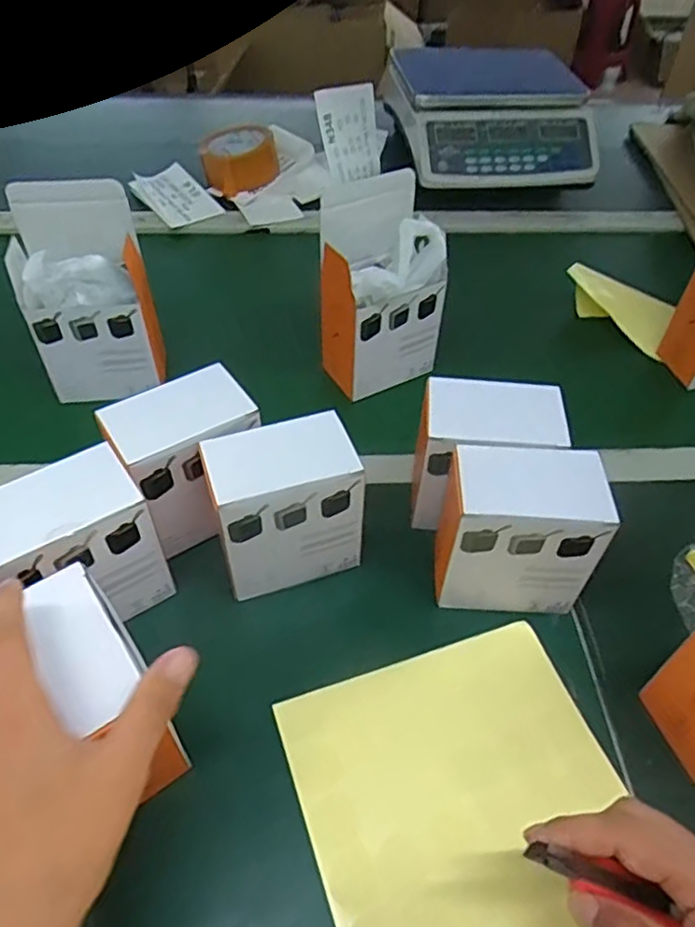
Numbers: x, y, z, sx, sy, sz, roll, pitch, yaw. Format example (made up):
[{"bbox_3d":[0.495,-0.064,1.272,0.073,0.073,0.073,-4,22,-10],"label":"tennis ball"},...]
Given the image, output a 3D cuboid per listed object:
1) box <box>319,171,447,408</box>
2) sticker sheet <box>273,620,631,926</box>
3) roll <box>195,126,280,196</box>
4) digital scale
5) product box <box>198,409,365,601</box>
[{"bbox_3d":[0.031,-0.152,0.602,0.100,0.163,0.072,-26,55,-24],"label":"box"},{"bbox_3d":[0.084,0.226,0.361,0.184,0.031,0.264,-13,51,-14],"label":"sticker sheet"},{"bbox_3d":[-0.146,-0.409,0.888,0.105,0.058,0.102,-5,49,-7],"label":"roll"},{"bbox_3d":[0.203,-0.504,0.928,0.259,0.100,0.251,-6,49,-8],"label":"digital scale"},{"bbox_3d":[-0.047,0.033,0.464,0.098,0.112,0.069,-17,52,-18],"label":"product box"}]

